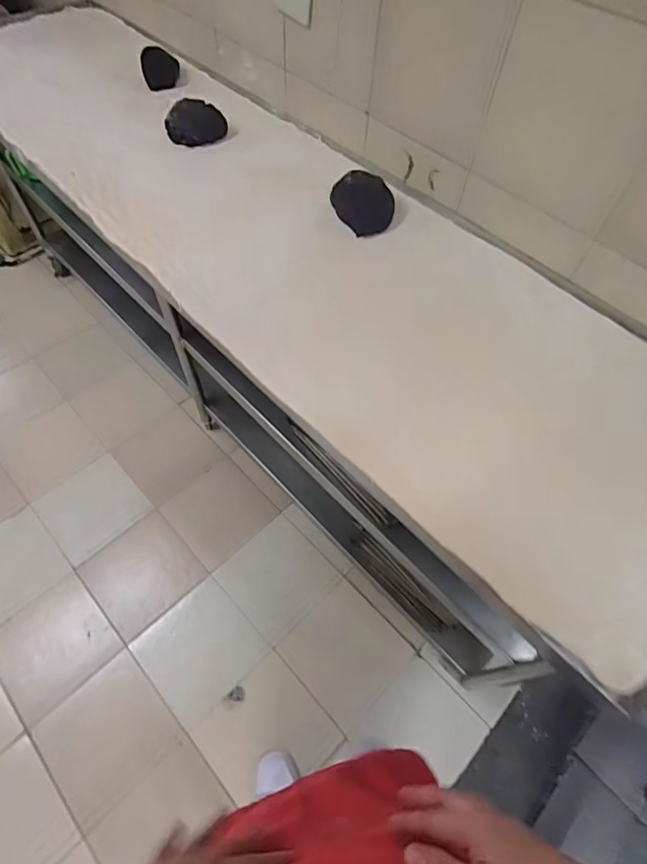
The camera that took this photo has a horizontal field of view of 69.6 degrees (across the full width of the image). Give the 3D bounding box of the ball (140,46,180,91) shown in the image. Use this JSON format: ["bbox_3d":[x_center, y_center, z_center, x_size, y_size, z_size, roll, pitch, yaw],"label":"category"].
[{"bbox_3d":[-0.483,-1.082,1.378,0.105,0.086,0.090,-13,60,-11],"label":"ball"}]

